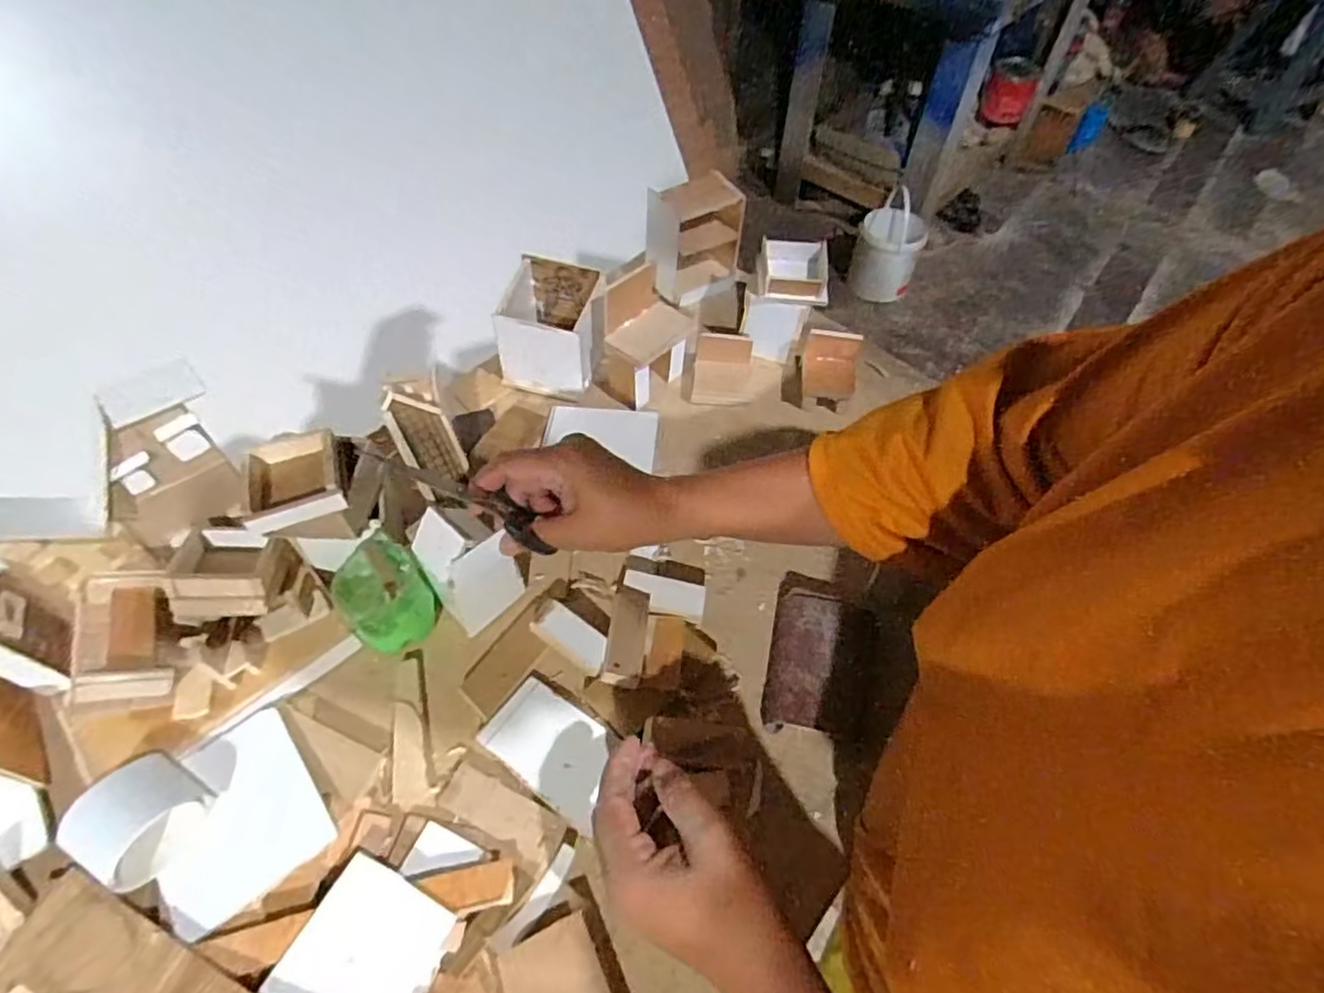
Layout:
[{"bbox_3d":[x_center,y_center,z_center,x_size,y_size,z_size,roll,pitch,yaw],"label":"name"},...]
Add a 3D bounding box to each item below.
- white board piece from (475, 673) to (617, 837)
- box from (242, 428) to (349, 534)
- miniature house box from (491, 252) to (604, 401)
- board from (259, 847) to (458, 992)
[{"bbox_3d":[-0.073,0.170,0.449,0.095,0.007,0.058,32,59,17],"label":"white board piece"},{"bbox_3d":[-0.249,-0.011,0.444,0.061,0.021,0.064,-18,57,-13],"label":"box"},{"bbox_3d":[-0.107,-0.164,0.636,0.097,0.081,0.095,9,55,2],"label":"miniature house box"},{"bbox_3d":[-0.168,0.255,0.367,0.073,0.006,0.081,28,55,9],"label":"board"}]

